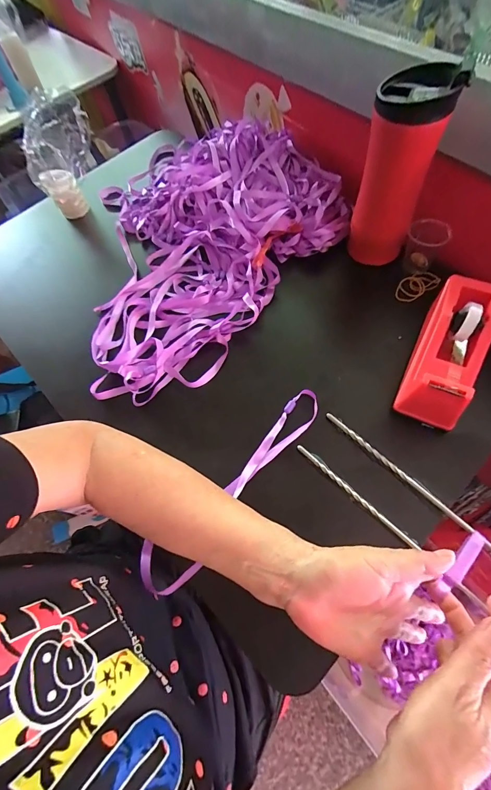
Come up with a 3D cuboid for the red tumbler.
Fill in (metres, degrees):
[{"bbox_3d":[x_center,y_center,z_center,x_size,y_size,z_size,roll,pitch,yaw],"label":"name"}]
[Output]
[{"bbox_3d":[0.173,-0.252,0.389,0.073,0.185,0.071,14,67,13],"label":"red tumbler"}]

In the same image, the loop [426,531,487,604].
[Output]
[{"bbox_3d":[0.189,0.152,0.294,0.014,0.006,0.071,41,80,21],"label":"loop"}]

